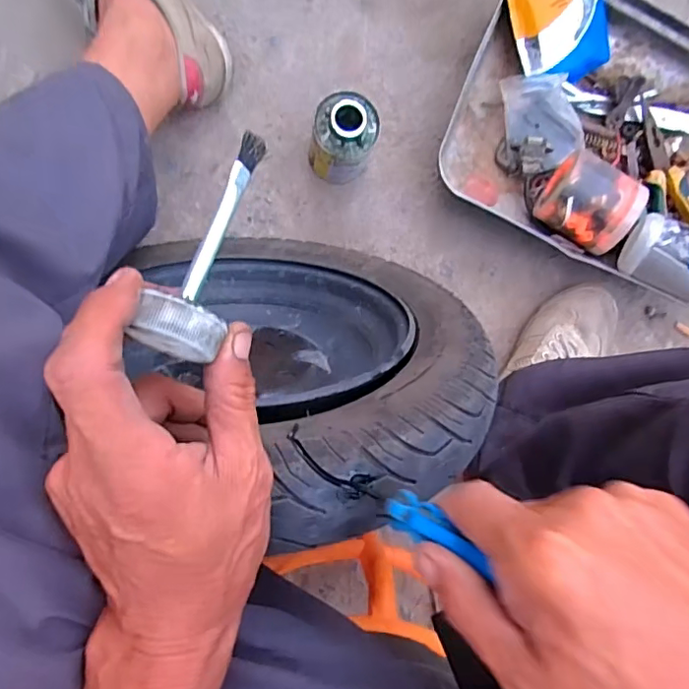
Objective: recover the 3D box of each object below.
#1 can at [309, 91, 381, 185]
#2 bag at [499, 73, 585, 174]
[{"bbox_3d":[-0.001,-0.211,0.579,0.066,0.104,0.065,0,91,-8],"label":"can"},{"bbox_3d":[0.227,-0.252,0.624,0.085,0.045,0.105,-10,92,-7],"label":"bag"}]

